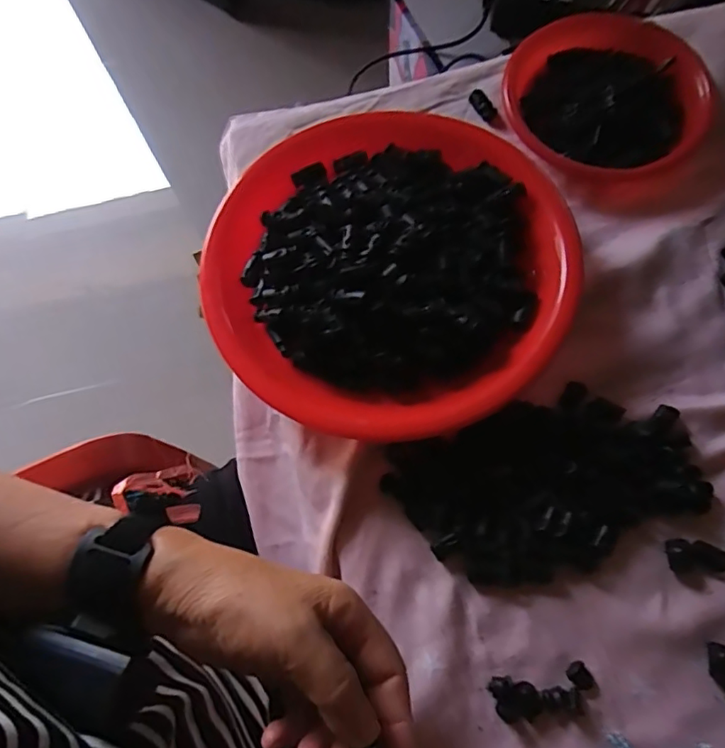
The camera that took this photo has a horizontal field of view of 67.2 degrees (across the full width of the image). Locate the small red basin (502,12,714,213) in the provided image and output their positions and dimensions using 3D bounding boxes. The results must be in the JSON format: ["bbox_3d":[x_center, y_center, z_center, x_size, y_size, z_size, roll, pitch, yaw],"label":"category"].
[{"bbox_3d":[0.207,-0.222,0.445,0.137,0.038,0.164,-32,72,-9],"label":"small red basin"}]

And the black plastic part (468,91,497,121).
[{"bbox_3d":[0.104,-0.230,0.468,0.015,0.007,0.029,-37,90,-11],"label":"black plastic part"}]

